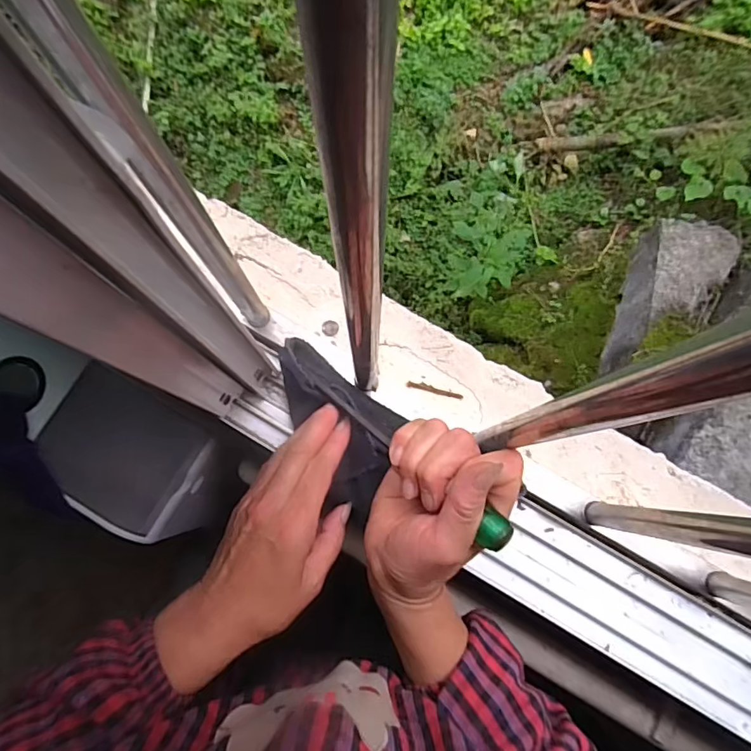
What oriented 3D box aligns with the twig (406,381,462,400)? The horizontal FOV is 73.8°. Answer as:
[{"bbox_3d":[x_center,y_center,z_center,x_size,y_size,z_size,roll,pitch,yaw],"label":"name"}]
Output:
[{"bbox_3d":[0.054,0.013,0.454,0.052,0.004,0.006,15,80,4],"label":"twig"}]

